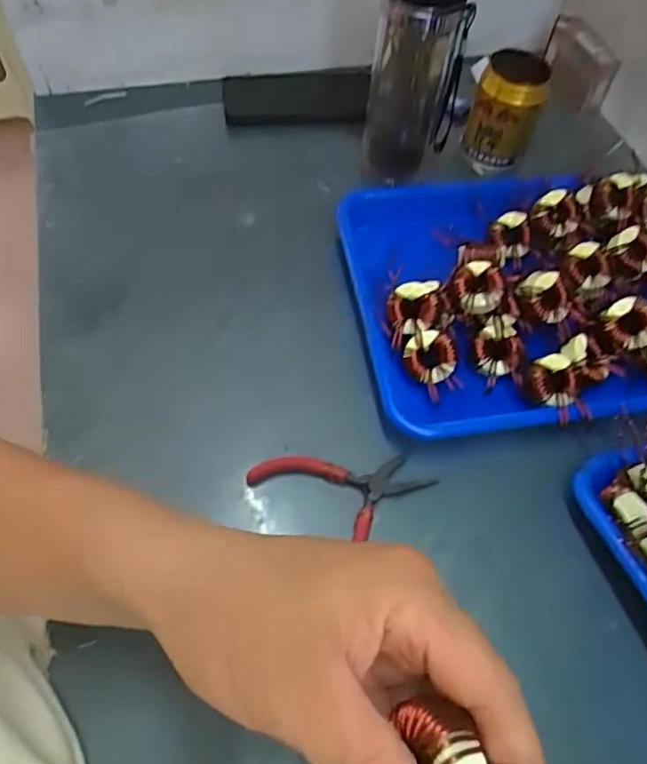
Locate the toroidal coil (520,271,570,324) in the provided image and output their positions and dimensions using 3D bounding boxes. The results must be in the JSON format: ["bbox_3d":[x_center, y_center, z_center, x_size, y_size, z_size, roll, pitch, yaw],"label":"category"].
[{"bbox_3d":[0.167,-0.065,0.470,0.030,0.028,0.040,-32,64,-22],"label":"toroidal coil"}]

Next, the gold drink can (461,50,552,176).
[{"bbox_3d":[0.174,-0.259,0.592,0.063,0.094,0.054,18,58,8],"label":"gold drink can"}]

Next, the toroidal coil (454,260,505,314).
[{"bbox_3d":[0.119,-0.070,0.474,0.036,0.027,0.040,14,57,6],"label":"toroidal coil"}]

